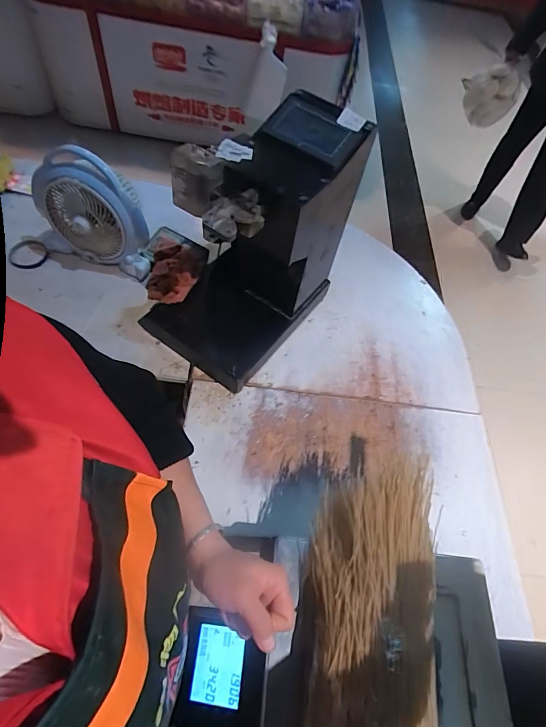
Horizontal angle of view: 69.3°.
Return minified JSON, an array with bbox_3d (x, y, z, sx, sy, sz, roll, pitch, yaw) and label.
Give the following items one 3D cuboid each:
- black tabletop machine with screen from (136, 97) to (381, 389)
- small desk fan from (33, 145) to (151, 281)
[{"bbox_3d":[-0.048,-0.209,0.753,0.236,0.437,0.334,36,60,14],"label":"black tabletop machine with screen"},{"bbox_3d":[-0.393,-0.336,0.862,0.256,0.234,0.119,23,57,6],"label":"small desk fan"}]

